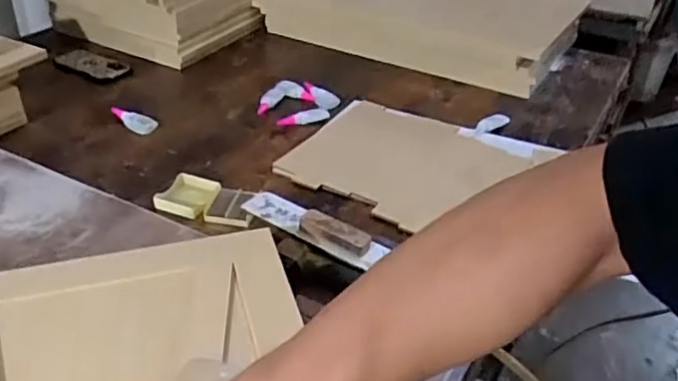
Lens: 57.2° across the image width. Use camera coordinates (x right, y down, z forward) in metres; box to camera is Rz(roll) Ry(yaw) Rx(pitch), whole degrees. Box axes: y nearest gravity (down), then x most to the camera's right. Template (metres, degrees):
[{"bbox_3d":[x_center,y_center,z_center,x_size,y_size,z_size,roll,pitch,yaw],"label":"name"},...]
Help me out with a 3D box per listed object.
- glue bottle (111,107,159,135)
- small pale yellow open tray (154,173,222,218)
[{"bbox_3d":[-0.365,-0.126,1.102,0.081,0.026,0.033,24,32,-8],"label":"glue bottle"},{"bbox_3d":[-0.222,0.006,0.923,0.074,0.024,0.074,15,36,16],"label":"small pale yellow open tray"}]

